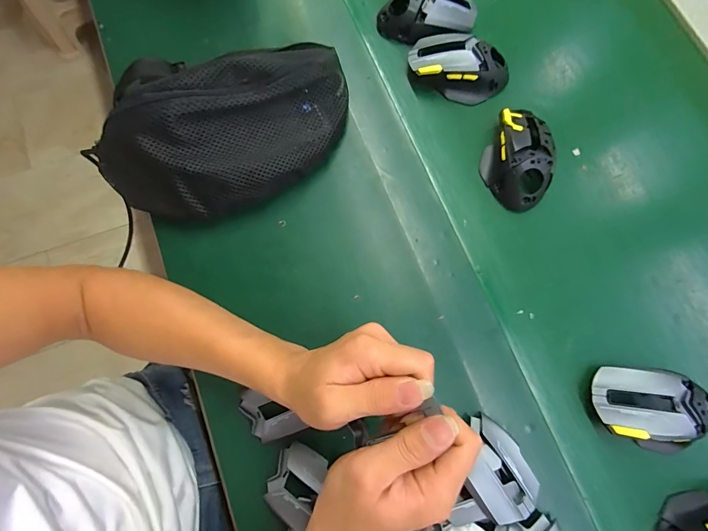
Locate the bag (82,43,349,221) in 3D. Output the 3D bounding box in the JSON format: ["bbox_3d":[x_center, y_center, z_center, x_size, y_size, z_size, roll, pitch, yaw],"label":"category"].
[{"bbox_3d":[-0.124,-0.138,0.368,0.278,0.075,0.139,-29,78,-9],"label":"bag"}]

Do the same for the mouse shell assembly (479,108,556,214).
[{"bbox_3d":[0.184,-0.122,0.398,0.071,0.032,0.111,18,76,3],"label":"mouse shell assembly"}]

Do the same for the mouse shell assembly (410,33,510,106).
[{"bbox_3d":[0.124,-0.234,0.423,0.115,0.032,0.063,11,75,1],"label":"mouse shell assembly"}]

